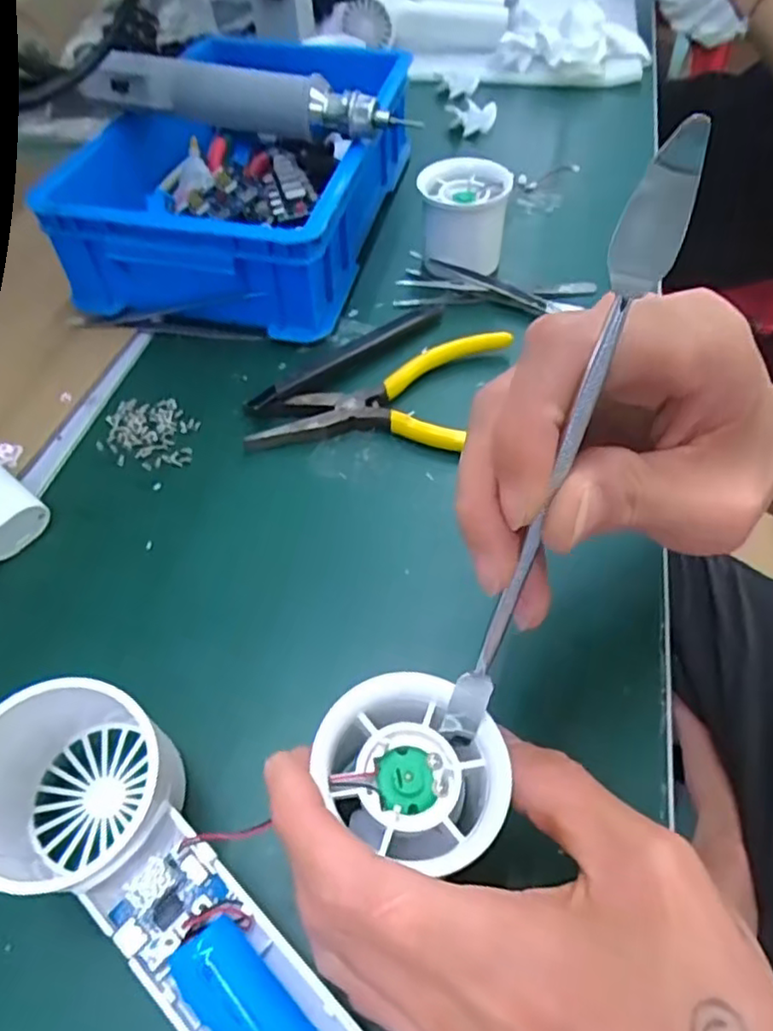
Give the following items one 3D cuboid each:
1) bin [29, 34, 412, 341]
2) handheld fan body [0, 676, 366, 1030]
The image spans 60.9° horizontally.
[{"bbox_3d":[-0.089,-0.223,0.437,0.165,0.080,0.242,9,53,6],"label":"bin"},{"bbox_3d":[-0.063,0.110,0.196,0.165,0.061,0.056,30,58,21],"label":"handheld fan body"}]

